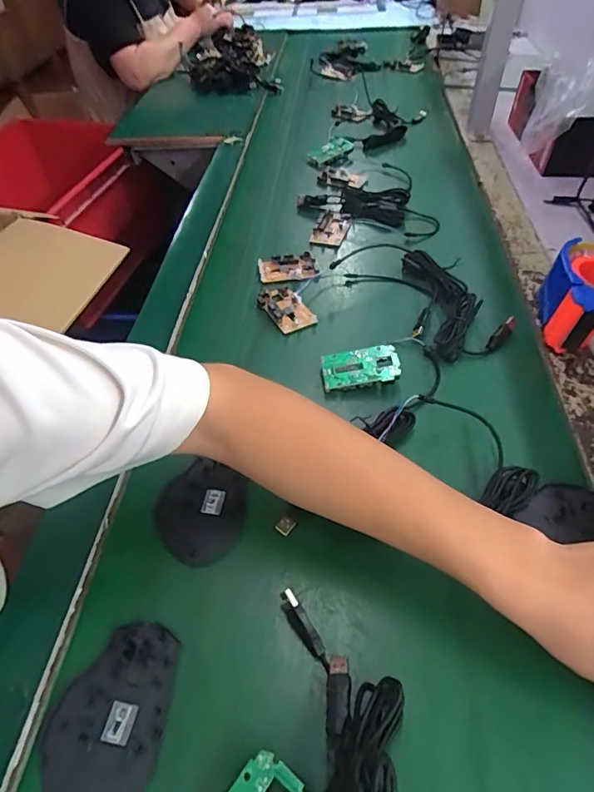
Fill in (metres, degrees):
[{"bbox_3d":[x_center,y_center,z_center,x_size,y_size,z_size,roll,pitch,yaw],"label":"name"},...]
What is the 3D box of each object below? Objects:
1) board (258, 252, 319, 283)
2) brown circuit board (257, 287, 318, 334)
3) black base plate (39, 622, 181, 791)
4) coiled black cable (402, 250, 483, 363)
[{"bbox_3d":[-0.012,-0.168,0.619,0.073,0.009,0.052,-8,49,-4],"label":"board"},{"bbox_3d":[-0.015,-0.106,0.566,0.047,0.018,0.080,-24,52,-18],"label":"brown circuit board"},{"bbox_3d":[-0.120,0.203,0.301,0.072,0.008,0.107,1,49,4],"label":"black base plate"},{"bbox_3d":[0.171,-0.112,0.548,0.073,0.024,0.176,0,48,3],"label":"coiled black cable"}]

